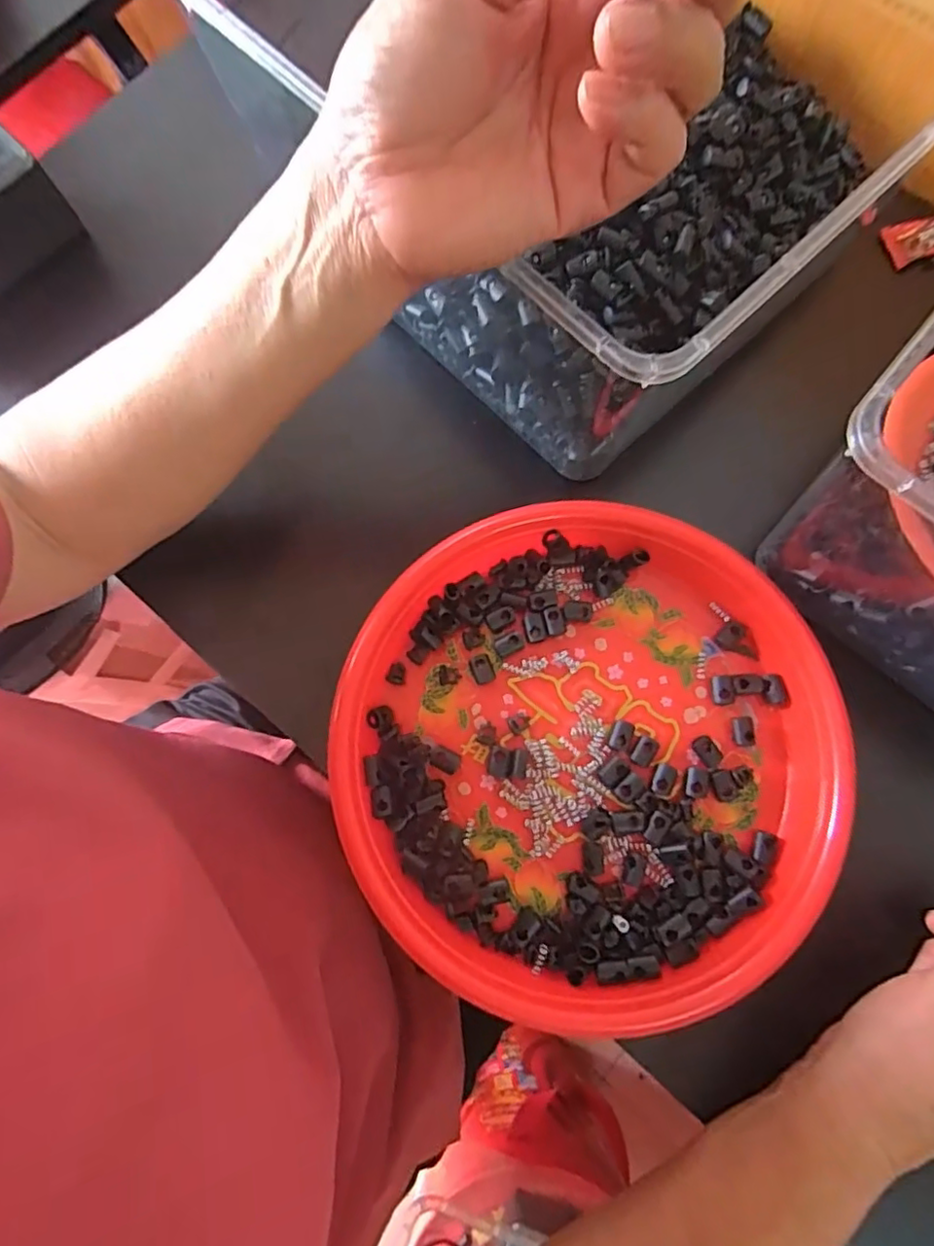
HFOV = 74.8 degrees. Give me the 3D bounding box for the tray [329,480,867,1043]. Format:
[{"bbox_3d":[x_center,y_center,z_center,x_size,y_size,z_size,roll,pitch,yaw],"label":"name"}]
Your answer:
[{"bbox_3d":[0.059,0.059,0.302,0.241,0.026,0.230,0,78,1],"label":"tray"}]

